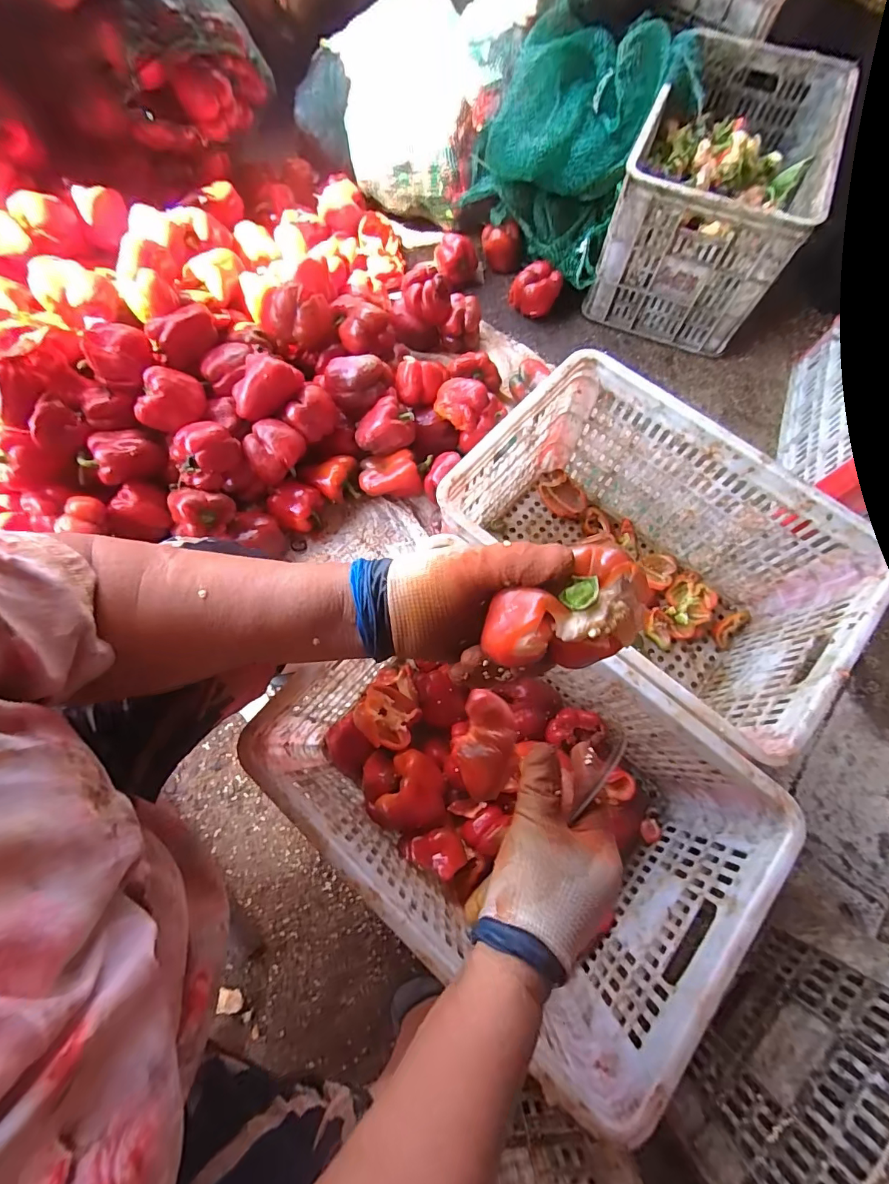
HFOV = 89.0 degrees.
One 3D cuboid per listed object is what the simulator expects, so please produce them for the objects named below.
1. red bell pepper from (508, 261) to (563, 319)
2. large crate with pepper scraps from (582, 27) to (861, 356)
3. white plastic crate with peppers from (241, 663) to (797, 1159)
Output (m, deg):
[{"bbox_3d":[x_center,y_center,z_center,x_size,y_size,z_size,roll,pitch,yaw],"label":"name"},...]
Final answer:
[{"bbox_3d":[0.208,-0.696,1.042,0.096,0.072,0.090,0,71,-1],"label":"red bell pepper"},{"bbox_3d":[0.580,-0.867,0.998,0.345,0.292,0.522,21,72,6],"label":"large crate with pepper scraps"},{"bbox_3d":[0.090,0.251,0.592,0.471,0.262,0.356,41,75,11],"label":"white plastic crate with peppers"}]

